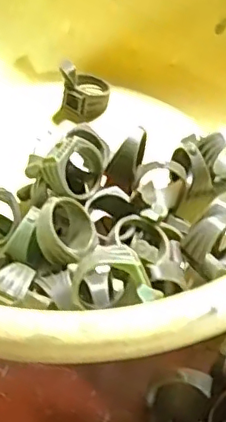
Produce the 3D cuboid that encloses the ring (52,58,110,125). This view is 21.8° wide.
[{"bbox_3d":[-0.016,-0.067,0.318,0.028,0.031,0.025,5,54,3],"label":"ring"}]

